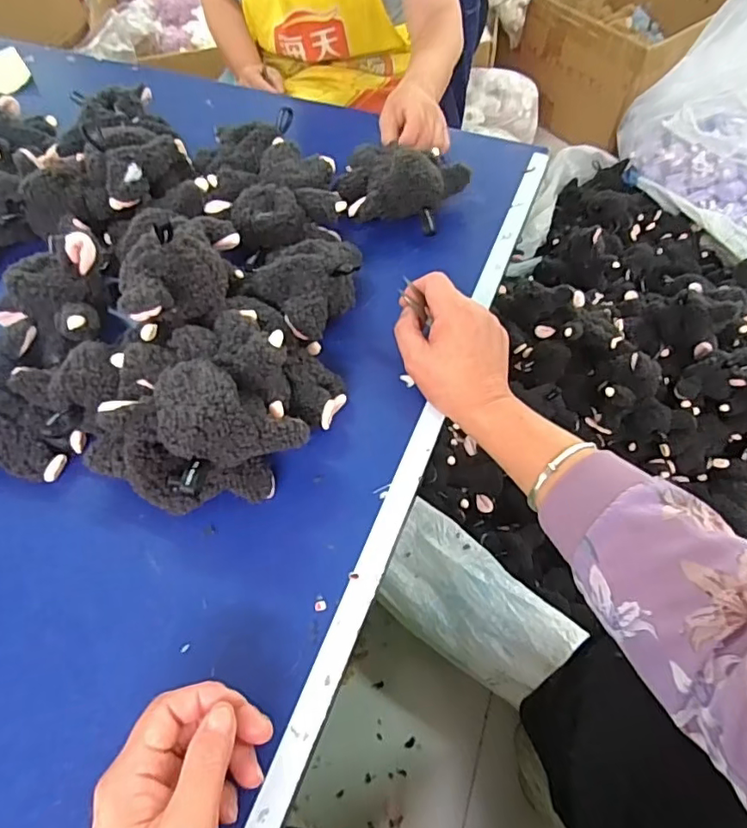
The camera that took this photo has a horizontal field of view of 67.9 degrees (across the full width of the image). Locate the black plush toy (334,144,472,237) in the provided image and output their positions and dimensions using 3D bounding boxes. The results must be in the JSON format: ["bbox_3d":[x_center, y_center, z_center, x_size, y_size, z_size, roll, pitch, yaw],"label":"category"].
[{"bbox_3d":[0.030,-0.232,0.577,0.130,0.070,0.084,4,59,4],"label":"black plush toy"}]

